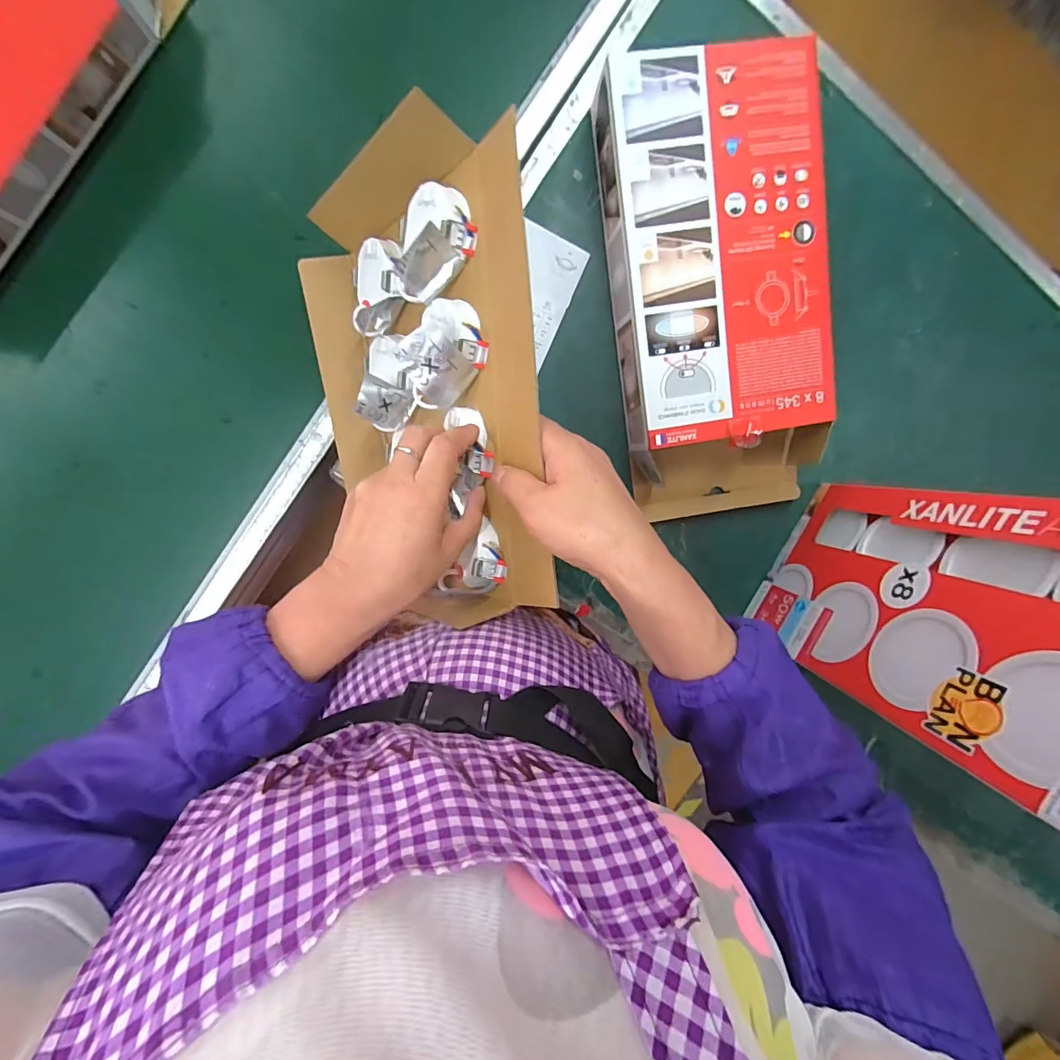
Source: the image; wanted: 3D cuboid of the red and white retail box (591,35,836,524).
[{"bbox_3d":[0.174,-0.209,0.442,0.184,0.071,0.383,-9,98,-6],"label":"red and white retail box"}]

